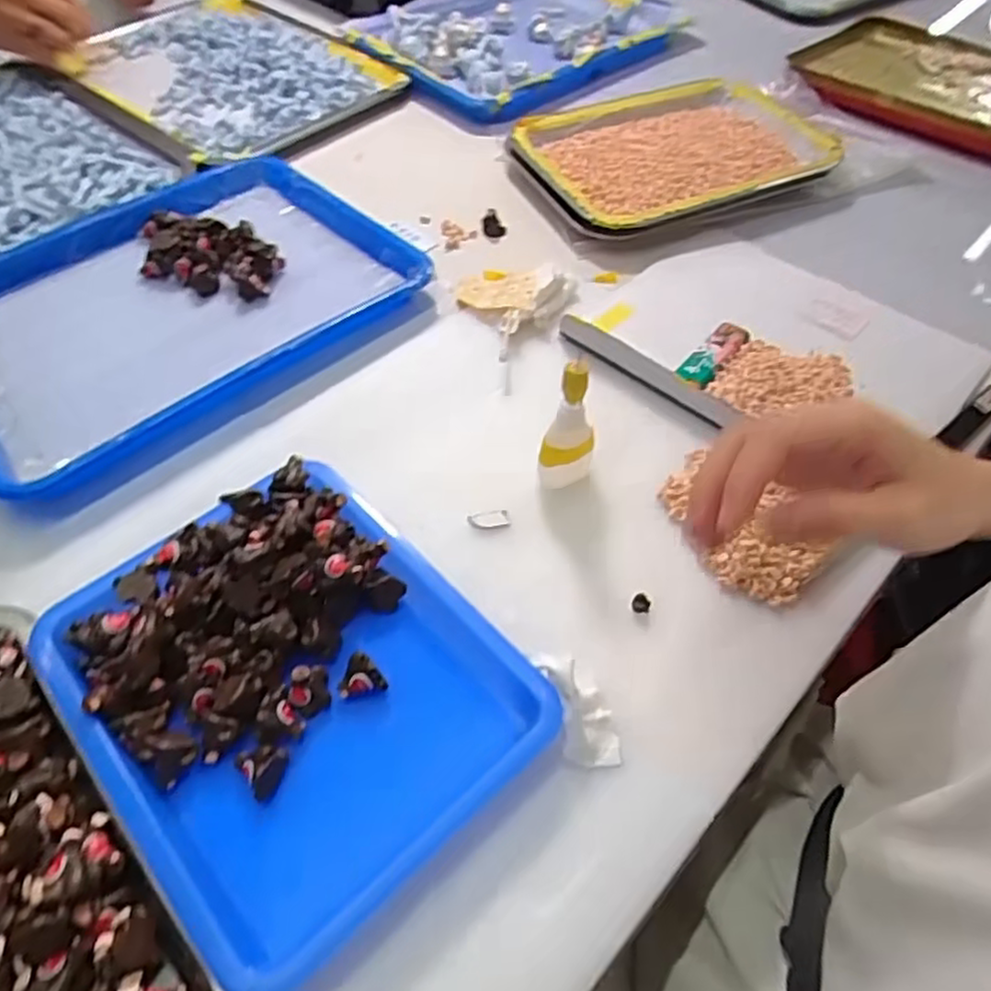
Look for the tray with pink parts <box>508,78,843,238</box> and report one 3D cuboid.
[{"bbox_3d":[0.161,-0.320,0.662,0.285,0.018,0.194,-21,56,-15],"label":"tray with pink parts"}]

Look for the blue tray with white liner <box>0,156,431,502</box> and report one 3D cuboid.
[{"bbox_3d":[-0.242,-0.140,0.537,0.257,0.037,0.330,38,62,25],"label":"blue tray with white liner"}]

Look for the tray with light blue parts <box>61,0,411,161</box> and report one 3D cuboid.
[{"bbox_3d":[-0.299,-0.471,0.786,0.234,0.025,0.397,-39,62,-25],"label":"tray with light blue parts"}]

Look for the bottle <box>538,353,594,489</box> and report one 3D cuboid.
[{"bbox_3d":[0.043,-0.040,0.412,0.027,0.089,0.024,18,55,13],"label":"bottle"}]

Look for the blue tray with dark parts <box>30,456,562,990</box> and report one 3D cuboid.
[{"bbox_3d":[-0.098,0.088,0.349,0.171,0.038,0.207,-37,61,-24],"label":"blue tray with dark parts"}]

